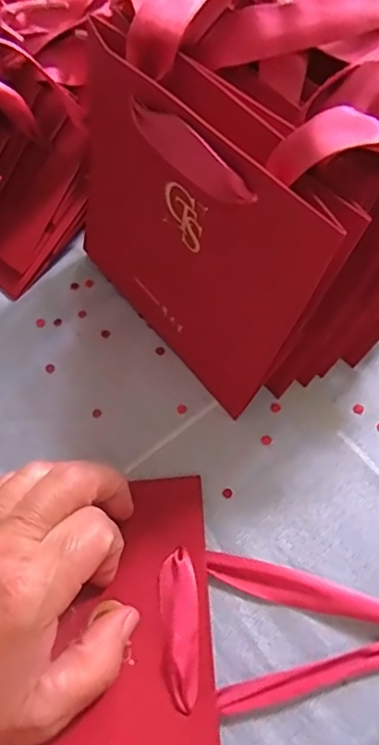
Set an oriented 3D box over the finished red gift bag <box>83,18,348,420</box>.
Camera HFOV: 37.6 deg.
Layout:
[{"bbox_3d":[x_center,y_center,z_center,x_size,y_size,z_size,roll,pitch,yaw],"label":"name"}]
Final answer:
[{"bbox_3d":[-0.005,-0.061,0.259,0.036,0.142,0.140,-34,68,-14],"label":"finished red gift bag"}]

